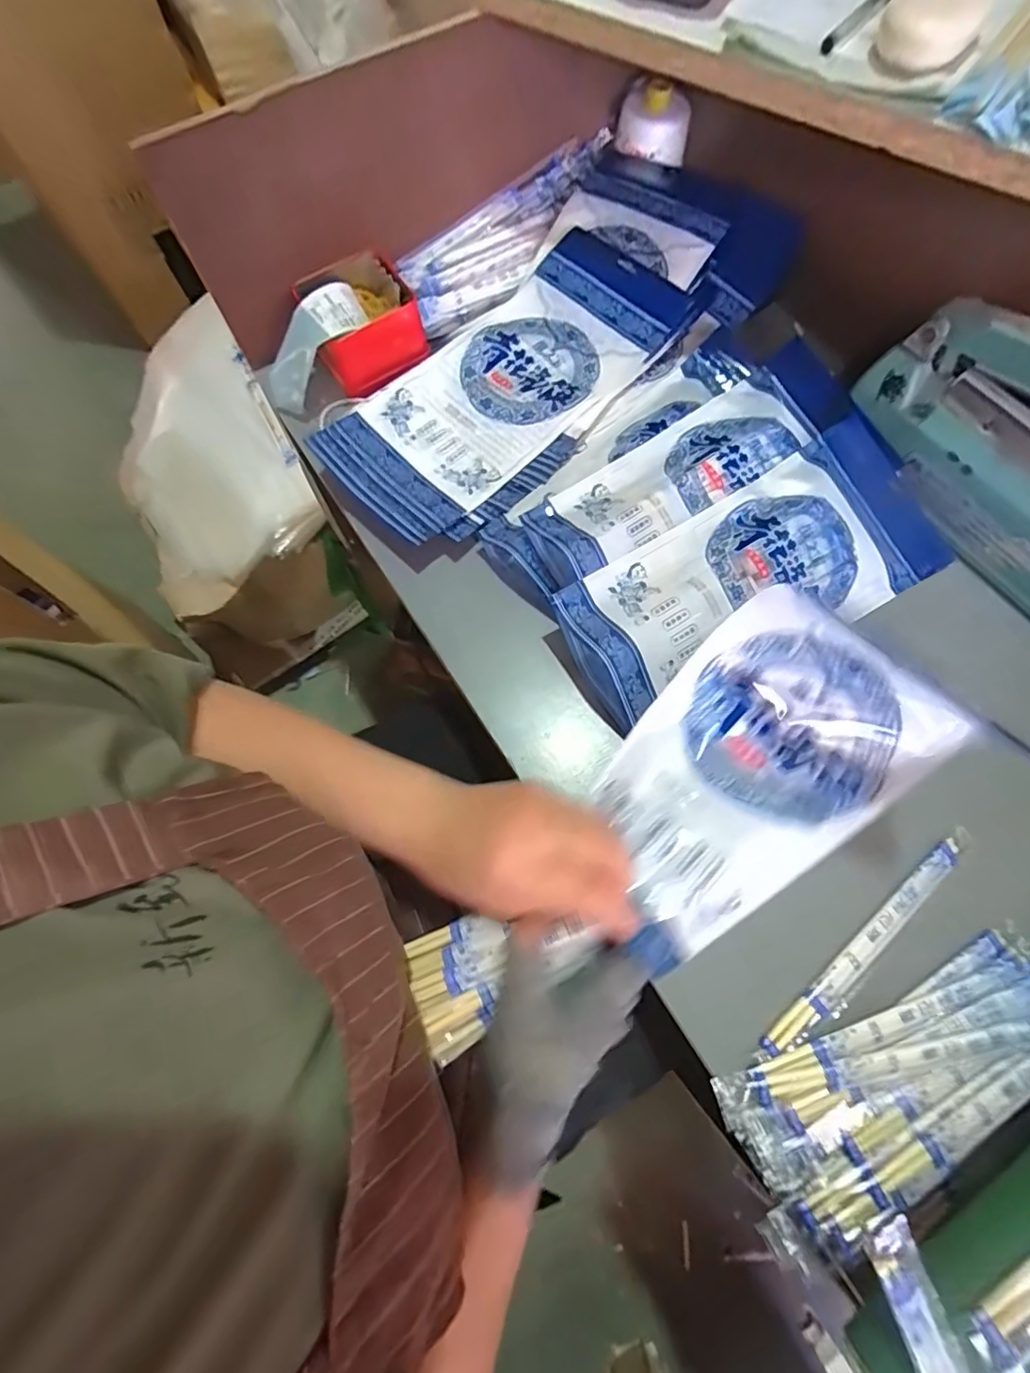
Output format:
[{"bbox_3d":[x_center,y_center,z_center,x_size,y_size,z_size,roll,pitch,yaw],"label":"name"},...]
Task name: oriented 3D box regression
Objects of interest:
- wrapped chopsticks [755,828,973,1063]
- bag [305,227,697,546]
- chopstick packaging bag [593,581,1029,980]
[{"bbox_3d":[0.237,0.170,0.361,0.207,0.009,0.021,-39,74,-12],"label":"wrapped chopsticks"},{"bbox_3d":[-0.005,-0.279,0.500,0.180,0.040,0.336,43,76,15],"label":"bag"},{"bbox_3d":[0.145,0.038,0.322,0.231,0.044,0.142,-35,73,-11],"label":"chopstick packaging bag"}]

